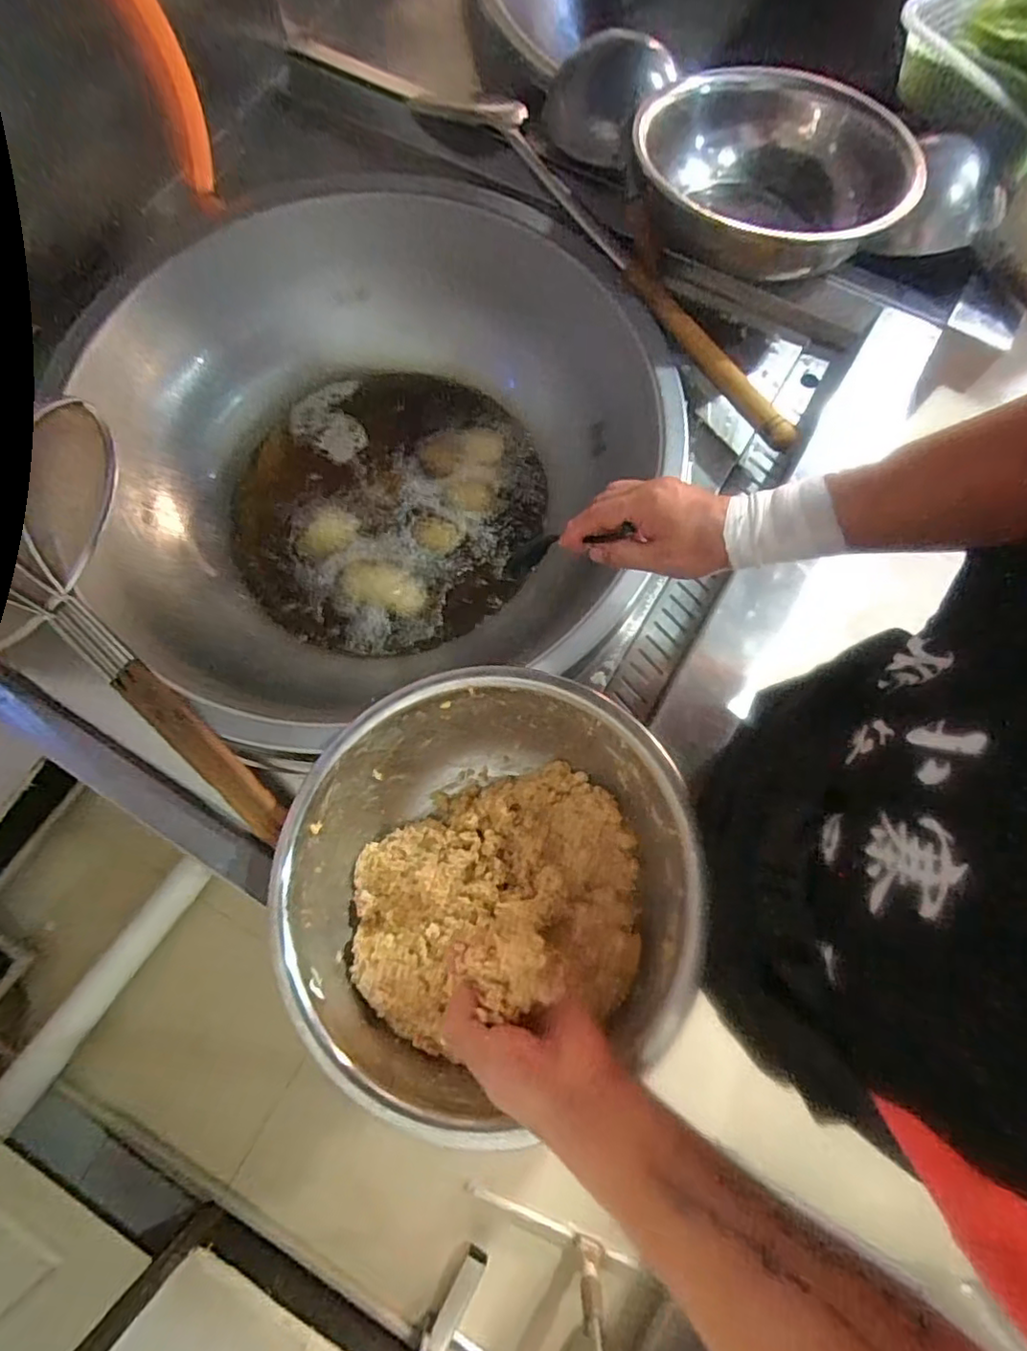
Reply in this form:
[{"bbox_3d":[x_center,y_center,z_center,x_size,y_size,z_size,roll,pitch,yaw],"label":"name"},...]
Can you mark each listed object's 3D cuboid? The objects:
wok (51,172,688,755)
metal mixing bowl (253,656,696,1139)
[{"bbox_3d":[-0.185,-0.316,0.837,0.700,0.190,0.665,0,75,1],"label":"wok"},{"bbox_3d":[-0.027,0.180,0.570,0.332,0.139,0.350,0,75,1],"label":"metal mixing bowl"}]

